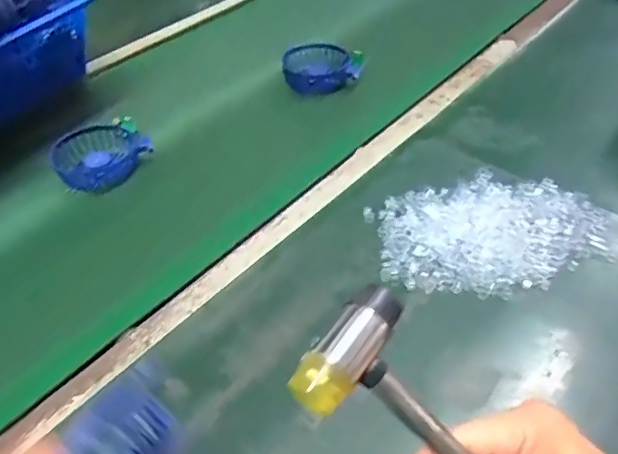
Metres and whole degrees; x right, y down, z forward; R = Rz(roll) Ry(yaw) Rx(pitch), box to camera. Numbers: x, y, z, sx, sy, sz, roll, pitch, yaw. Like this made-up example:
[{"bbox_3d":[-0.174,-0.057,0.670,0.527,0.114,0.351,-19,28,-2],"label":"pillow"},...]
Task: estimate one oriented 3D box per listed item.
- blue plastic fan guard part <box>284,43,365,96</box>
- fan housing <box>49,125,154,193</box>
[{"bbox_3d":[0.019,-0.211,0.762,0.098,0.045,0.069,2,43,7],"label":"blue plastic fan guard part"},{"bbox_3d":[-0.229,-0.078,0.634,0.099,0.039,0.071,-29,48,-25],"label":"fan housing"}]

